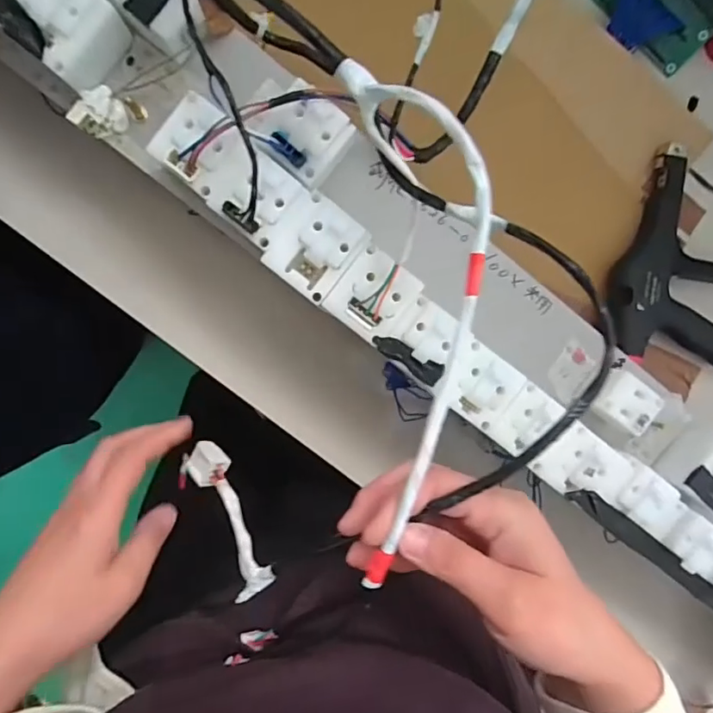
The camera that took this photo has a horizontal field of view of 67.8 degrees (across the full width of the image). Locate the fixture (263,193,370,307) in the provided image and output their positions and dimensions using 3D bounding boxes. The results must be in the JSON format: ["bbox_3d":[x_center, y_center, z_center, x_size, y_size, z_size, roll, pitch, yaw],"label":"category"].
[{"bbox_3d":[-0.026,-0.068,0.329,0.050,0.023,0.054,39,89,-8],"label":"fixture"}]

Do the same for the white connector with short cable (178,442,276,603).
[{"bbox_3d":[-0.084,0.101,0.335,0.032,0.116,0.015,-39,136,-2],"label":"white connector with short cable"}]

